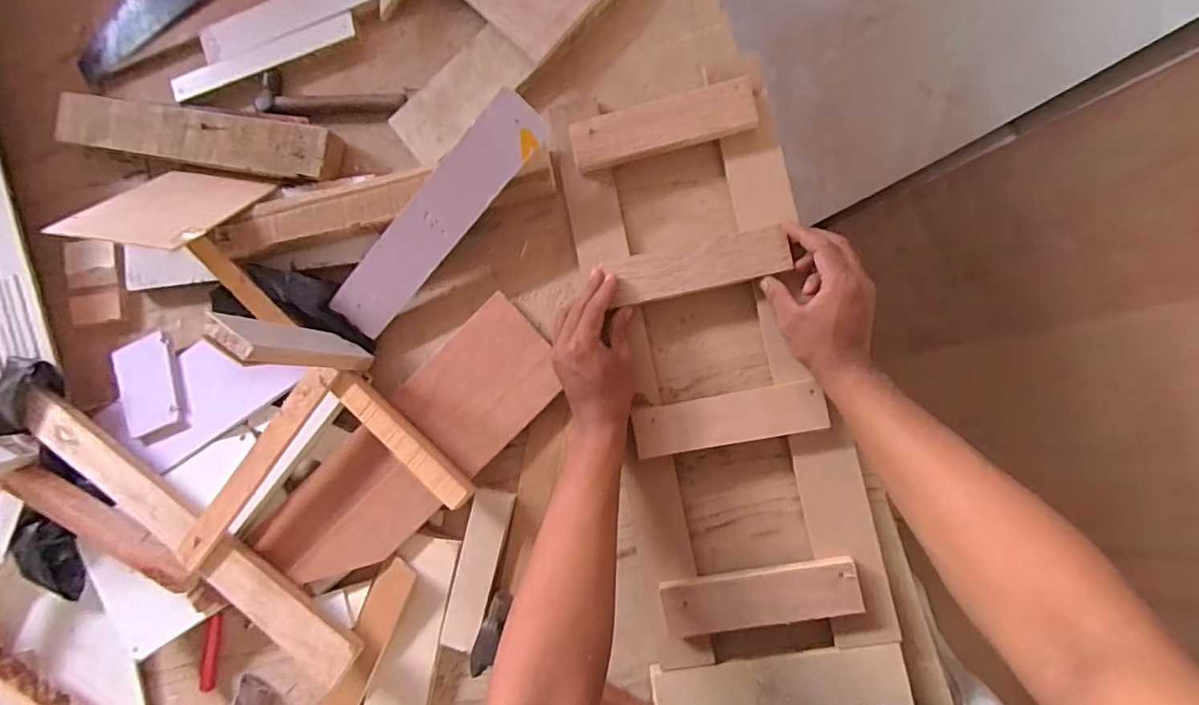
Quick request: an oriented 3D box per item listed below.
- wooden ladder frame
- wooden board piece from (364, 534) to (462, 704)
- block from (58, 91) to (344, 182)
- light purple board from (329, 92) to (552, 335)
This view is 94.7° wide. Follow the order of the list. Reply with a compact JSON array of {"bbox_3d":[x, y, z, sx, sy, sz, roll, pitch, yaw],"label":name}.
[{"bbox_3d":[0.115,0.008,0.564,0.229,0.034,0.593,-12,86,6],"label":"wooden ladder frame"},{"bbox_3d":[-0.219,0.364,0.607,0.070,0.015,0.324,11,90,8],"label":"wooden board piece"},{"bbox_3d":[-0.478,-0.253,0.653,0.370,0.033,0.068,11,90,8],"label":"block"},{"bbox_3d":[-0.172,-0.137,0.577,0.063,0.016,0.297,39,108,-22],"label":"light purple board"}]

